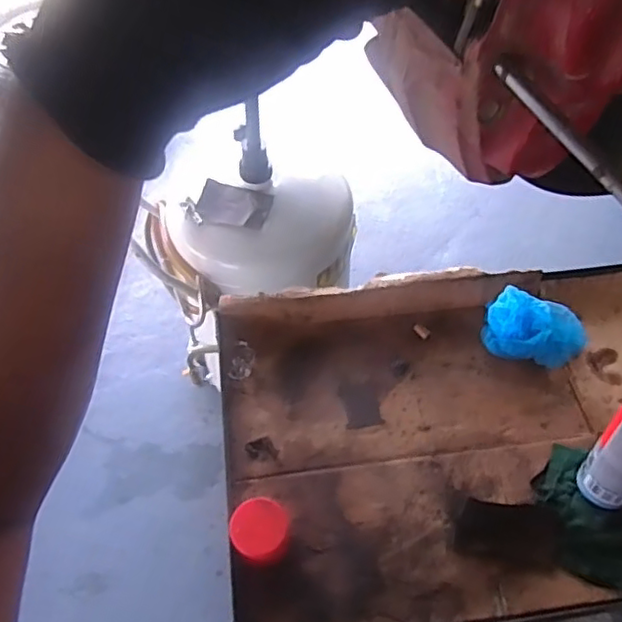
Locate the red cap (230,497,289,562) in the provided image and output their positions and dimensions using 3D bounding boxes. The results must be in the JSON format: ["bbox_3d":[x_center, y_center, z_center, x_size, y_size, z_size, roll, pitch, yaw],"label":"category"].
[{"bbox_3d":[-0.058,0.247,0.705,0.065,0.022,0.064,14,54,9],"label":"red cap"}]

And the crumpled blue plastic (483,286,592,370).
[{"bbox_3d":[0.320,0.024,0.880,0.143,0.061,0.084,13,55,9],"label":"crumpled blue plastic"}]

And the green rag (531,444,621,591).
[{"bbox_3d":[0.343,0.247,0.744,0.160,0.026,0.142,33,59,22],"label":"green rag"}]

